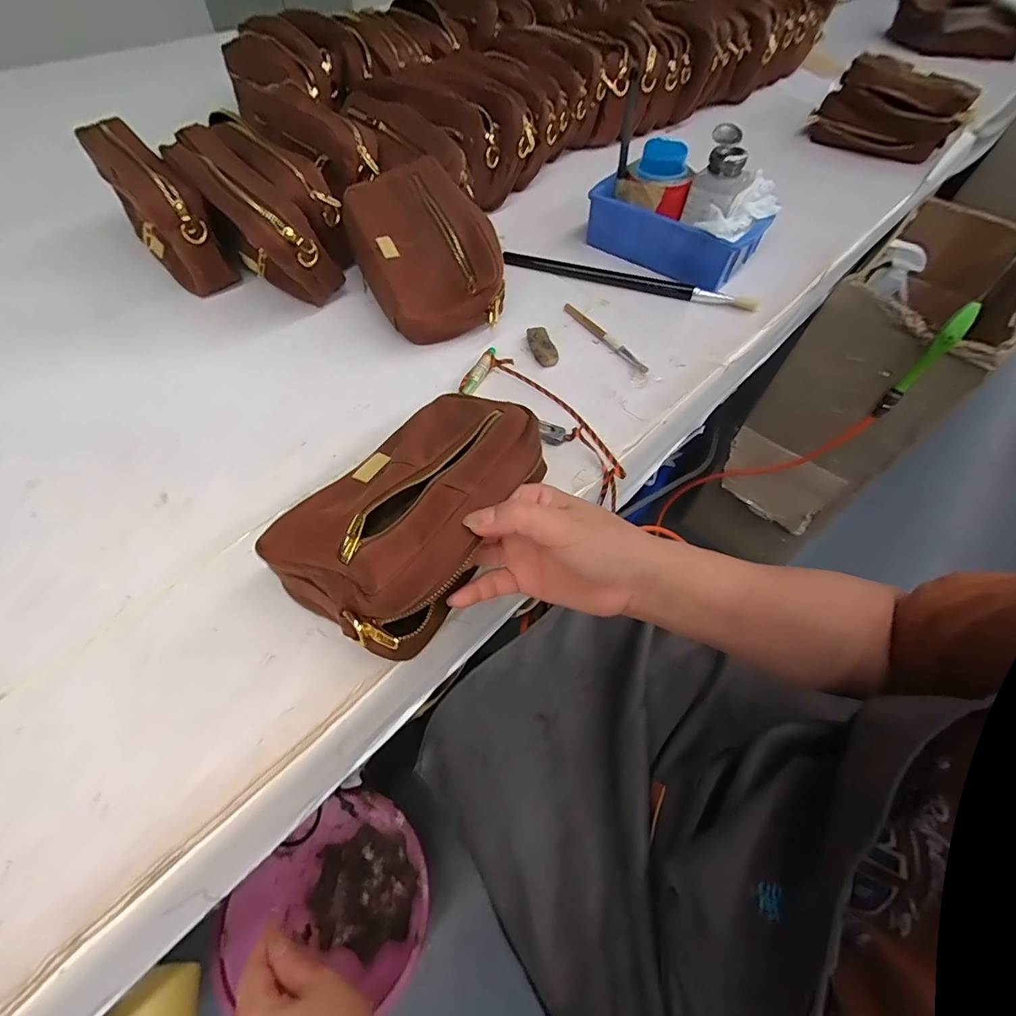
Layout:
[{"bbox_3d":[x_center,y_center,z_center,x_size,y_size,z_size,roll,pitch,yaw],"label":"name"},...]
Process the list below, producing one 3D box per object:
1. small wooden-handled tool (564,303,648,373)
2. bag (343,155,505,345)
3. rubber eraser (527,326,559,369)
[{"bbox_3d":[0.102,-0.181,0.521,0.011,0.006,0.125,-29,60,-20],"label":"small wooden-handled tool"},{"bbox_3d":[-0.084,-0.265,0.520,0.133,0.047,0.199,-26,77,-5],"label":"bag"},{"bbox_3d":[0.035,-0.164,0.506,0.021,0.013,0.051,-13,56,-10],"label":"rubber eraser"}]

